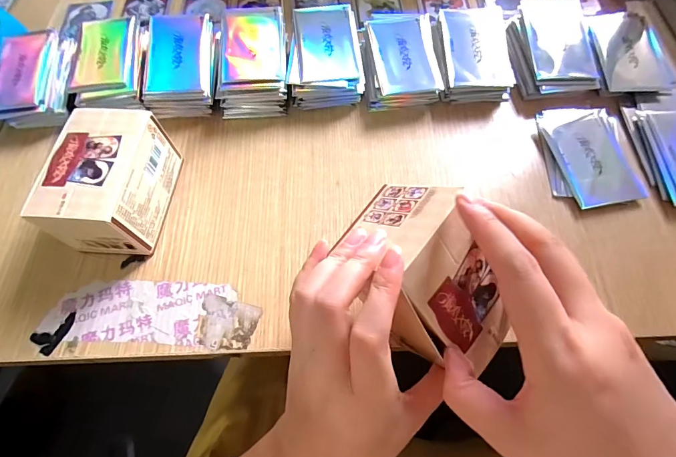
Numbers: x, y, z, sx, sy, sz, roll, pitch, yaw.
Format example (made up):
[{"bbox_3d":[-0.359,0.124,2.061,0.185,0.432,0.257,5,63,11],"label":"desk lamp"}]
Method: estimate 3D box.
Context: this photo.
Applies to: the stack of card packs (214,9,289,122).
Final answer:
[{"bbox_3d":[-0.084,-0.169,0.383,0.067,0.047,0.107,-3,63,2],"label":"stack of card packs"}]

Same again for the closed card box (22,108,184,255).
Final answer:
[{"bbox_3d":[-0.185,-0.036,0.310,0.068,0.070,0.103,4,63,6],"label":"closed card box"}]

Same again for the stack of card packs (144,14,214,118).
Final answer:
[{"bbox_3d":[-0.160,-0.166,0.386,0.071,0.044,0.103,-9,63,-1],"label":"stack of card packs"}]

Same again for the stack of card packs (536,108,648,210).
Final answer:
[{"bbox_3d":[0.228,-0.067,0.338,0.075,0.009,0.105,1,63,4],"label":"stack of card packs"}]

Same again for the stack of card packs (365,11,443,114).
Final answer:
[{"bbox_3d":[0.064,-0.174,0.385,0.072,0.035,0.104,-3,63,2],"label":"stack of card packs"}]

